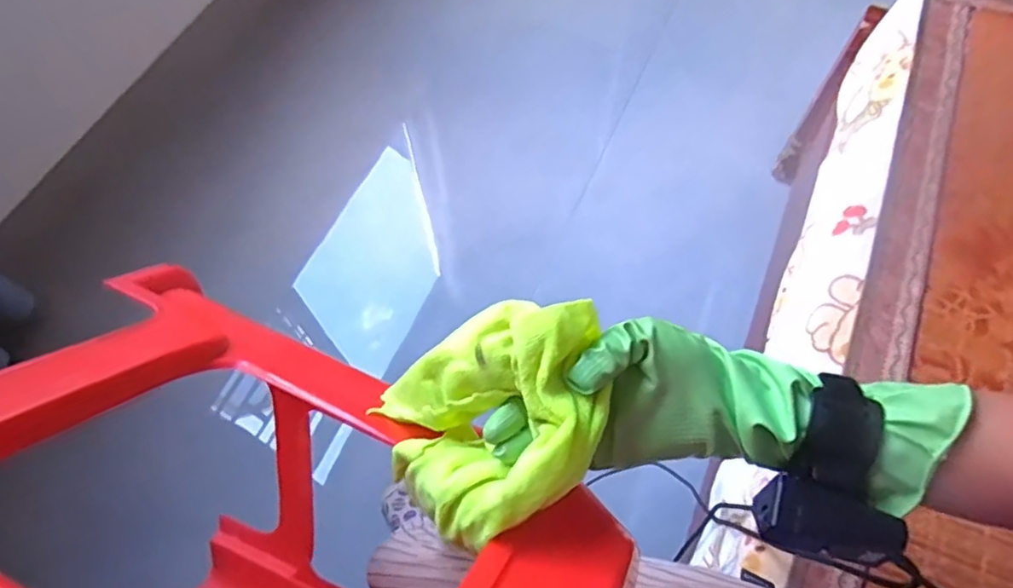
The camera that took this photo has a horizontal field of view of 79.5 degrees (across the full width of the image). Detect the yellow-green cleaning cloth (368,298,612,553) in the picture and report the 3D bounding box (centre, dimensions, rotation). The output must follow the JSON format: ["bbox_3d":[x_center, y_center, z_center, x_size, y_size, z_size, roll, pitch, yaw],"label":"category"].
[{"bbox_3d":[-0.004,0.072,0.346,0.130,0.081,0.111,-19,65,-7],"label":"yellow-green cleaning cloth"}]

